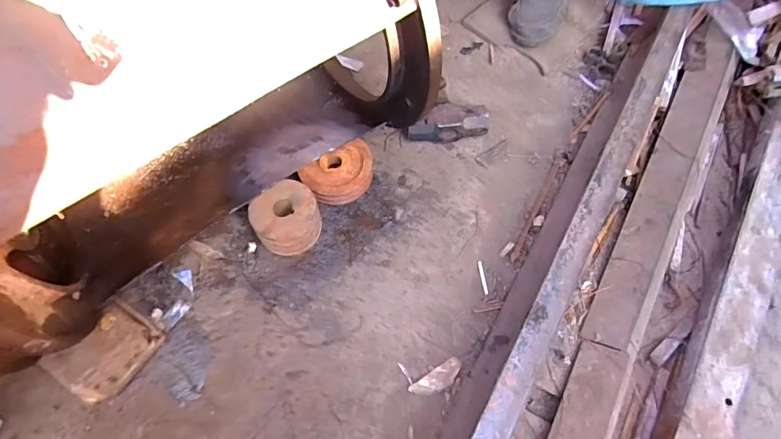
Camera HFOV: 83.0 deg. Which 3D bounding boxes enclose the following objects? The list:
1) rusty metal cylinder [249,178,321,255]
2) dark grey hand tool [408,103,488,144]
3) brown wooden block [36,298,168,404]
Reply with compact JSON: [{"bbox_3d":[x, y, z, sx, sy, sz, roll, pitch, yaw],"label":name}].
[{"bbox_3d":[-0.151,0.003,0.655,0.095,0.068,0.088,1,66,-2],"label":"rusty metal cylinder"},{"bbox_3d":[0.095,-0.161,0.749,0.133,0.054,0.052,-7,66,-5],"label":"dark grey hand tool"},{"bbox_3d":[-0.375,0.174,0.583,0.091,0.043,0.115,32,68,12],"label":"brown wooden block"}]

